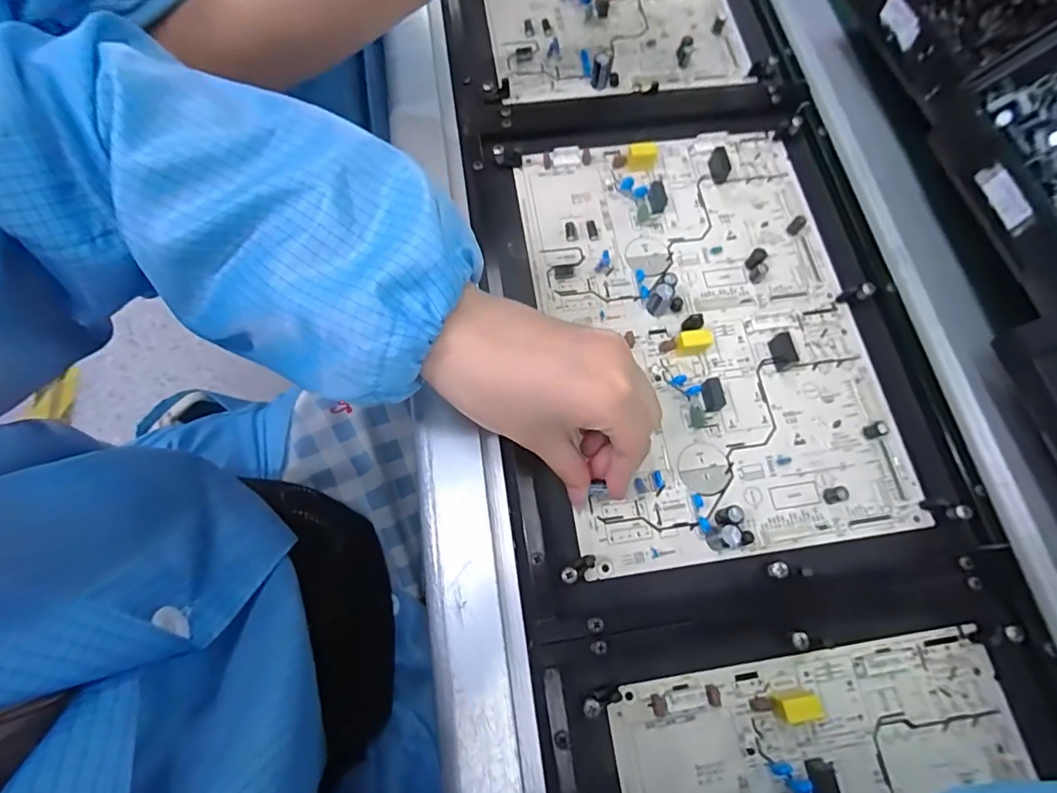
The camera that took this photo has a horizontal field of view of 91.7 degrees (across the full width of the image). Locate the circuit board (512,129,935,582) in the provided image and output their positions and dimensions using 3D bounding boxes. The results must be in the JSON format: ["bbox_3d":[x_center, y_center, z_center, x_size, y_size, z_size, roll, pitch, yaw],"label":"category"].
[{"bbox_3d":[0.109,-0.048,0.323,0.195,0.017,0.281,-7,72,-5],"label":"circuit board"}]

